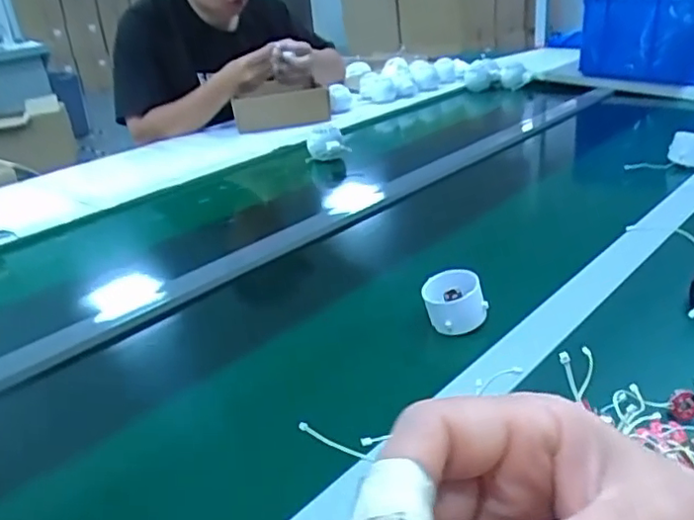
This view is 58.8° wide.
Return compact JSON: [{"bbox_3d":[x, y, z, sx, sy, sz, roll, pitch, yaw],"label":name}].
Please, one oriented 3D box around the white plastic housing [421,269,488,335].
[{"bbox_3d":[0.094,0.036,0.544,0.051,0.041,0.048,-5,25,1],"label":"white plastic housing"}]

